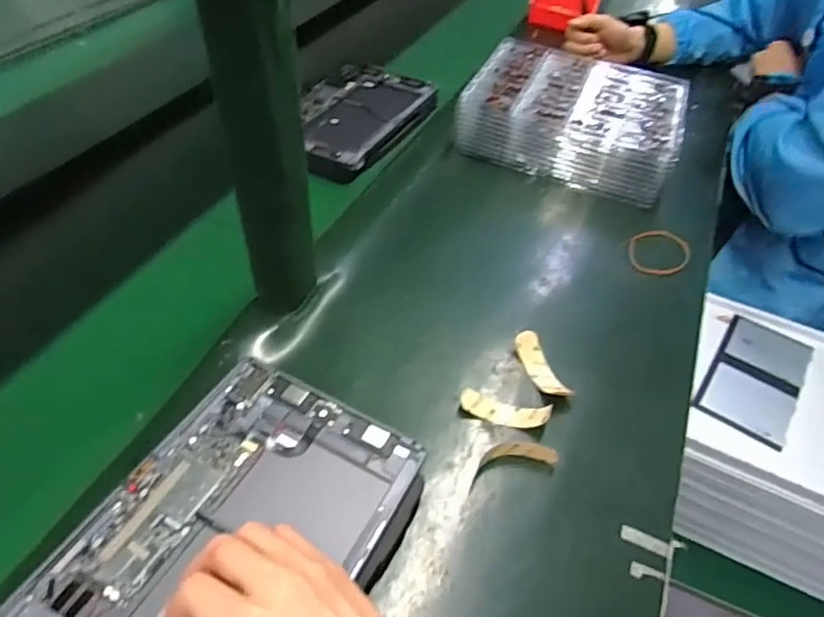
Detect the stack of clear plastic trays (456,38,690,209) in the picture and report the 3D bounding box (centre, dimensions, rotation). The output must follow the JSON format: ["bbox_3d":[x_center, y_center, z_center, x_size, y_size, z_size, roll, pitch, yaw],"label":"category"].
[{"bbox_3d":[0.212,-0.253,0.762,0.258,0.076,0.213,18,46,14],"label":"stack of clear plastic trays"}]

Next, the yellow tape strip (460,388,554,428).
[{"bbox_3d":[0.076,0.085,0.478,0.072,0.019,0.019,11,45,8],"label":"yellow tape strip"}]

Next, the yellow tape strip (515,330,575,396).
[{"bbox_3d":[0.115,0.053,0.511,0.024,0.022,0.072,-14,47,-18],"label":"yellow tape strip"}]

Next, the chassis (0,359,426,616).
[{"bbox_3d":[-0.117,0.155,0.364,0.170,0.018,0.260,21,47,17],"label":"chassis"}]

